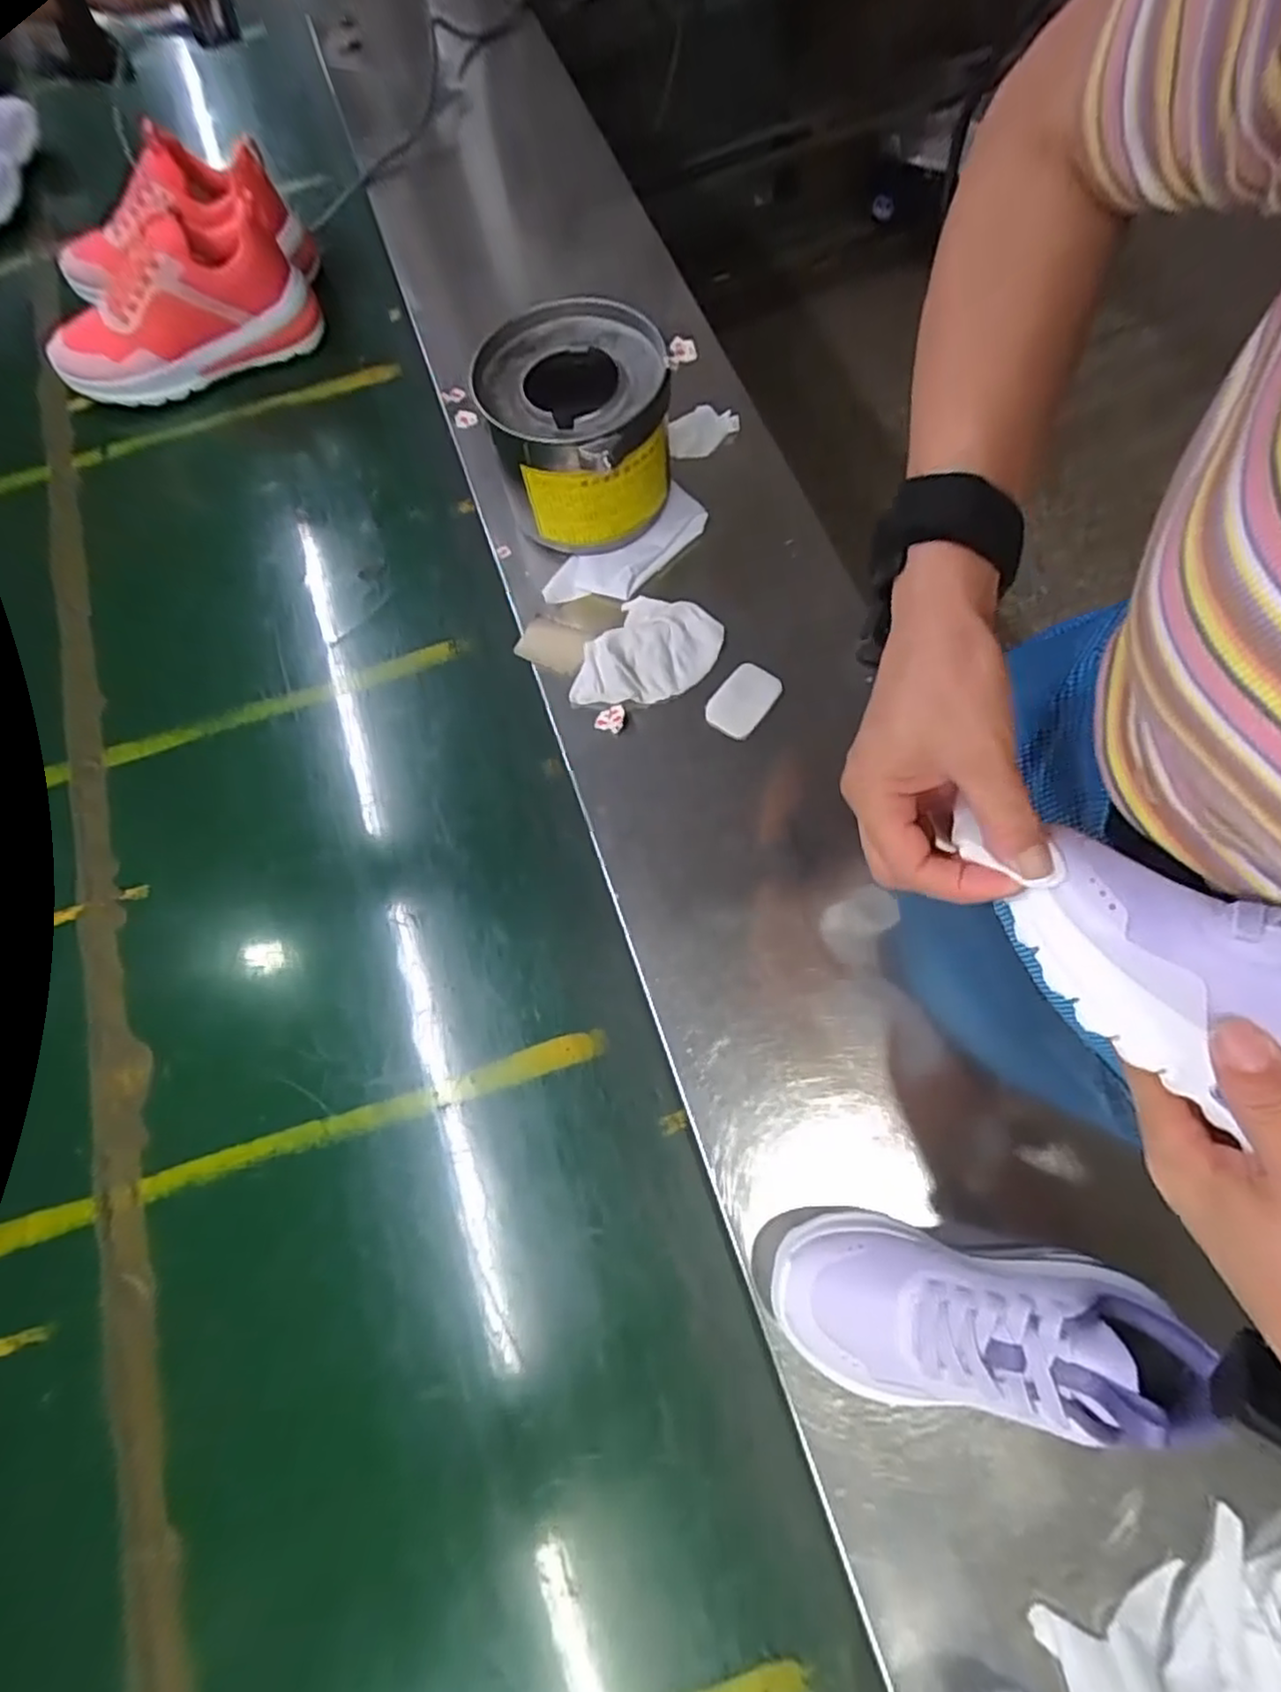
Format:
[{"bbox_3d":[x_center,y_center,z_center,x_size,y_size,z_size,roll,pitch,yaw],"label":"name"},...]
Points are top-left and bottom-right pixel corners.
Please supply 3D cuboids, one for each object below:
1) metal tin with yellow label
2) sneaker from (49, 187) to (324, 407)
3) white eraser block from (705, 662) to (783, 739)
[{"bbox_3d":[-0.047,-0.319,0.544,0.134,0.121,0.144,-1,72,3],"label":"metal tin with yellow label"},{"bbox_3d":[-0.447,-0.516,0.657,0.243,0.123,0.080,-22,71,-5],"label":"sneaker"},{"bbox_3d":[0.079,-0.112,0.521,0.038,0.007,0.059,35,76,13],"label":"white eraser block"}]

